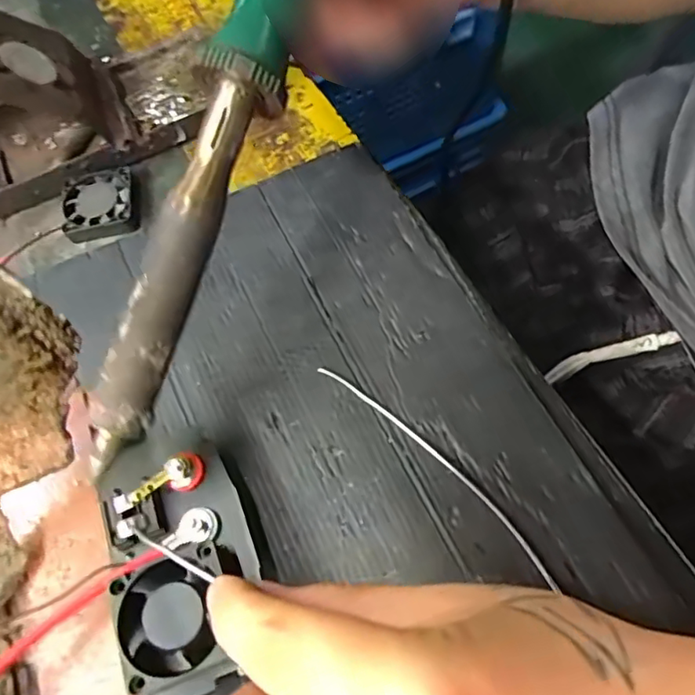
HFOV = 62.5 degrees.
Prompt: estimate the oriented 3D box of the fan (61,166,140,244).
[{"bbox_3d":[-0.142,-0.082,0.326,0.041,0.014,0.039,-12,66,1],"label":"fan"}]

